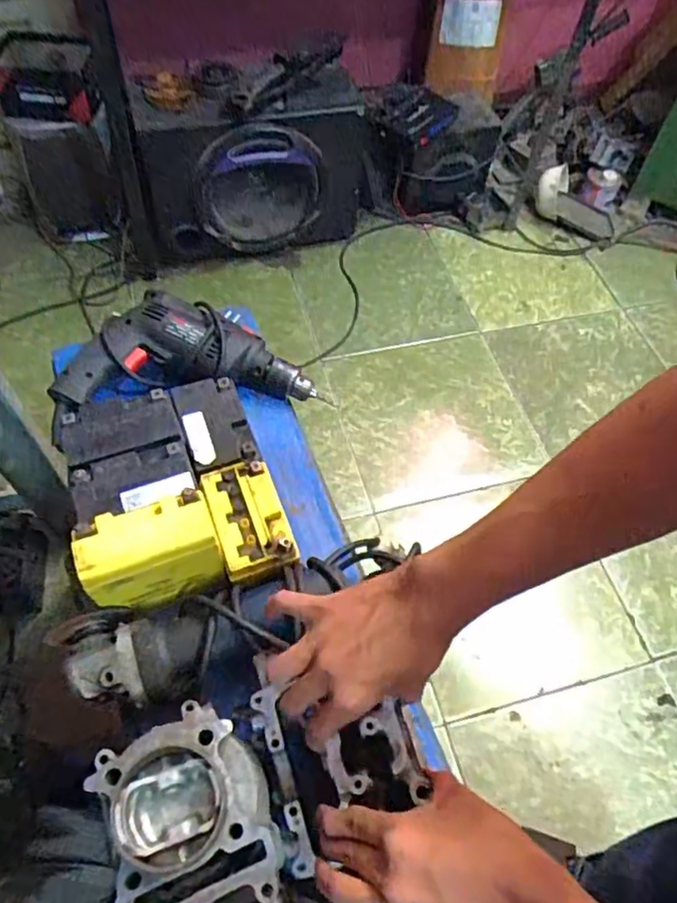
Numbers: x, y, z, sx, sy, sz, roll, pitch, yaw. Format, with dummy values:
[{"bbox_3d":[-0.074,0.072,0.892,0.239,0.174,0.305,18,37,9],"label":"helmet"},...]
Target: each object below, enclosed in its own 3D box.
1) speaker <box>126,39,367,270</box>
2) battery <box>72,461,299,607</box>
[{"bbox_3d":[-0.196,-0.682,1.491,0.530,0.401,0.233,-12,61,-10],"label":"speaker"},{"bbox_3d":[-0.141,0.079,0.587,0.183,0.088,0.112,-18,61,-15],"label":"battery"}]

